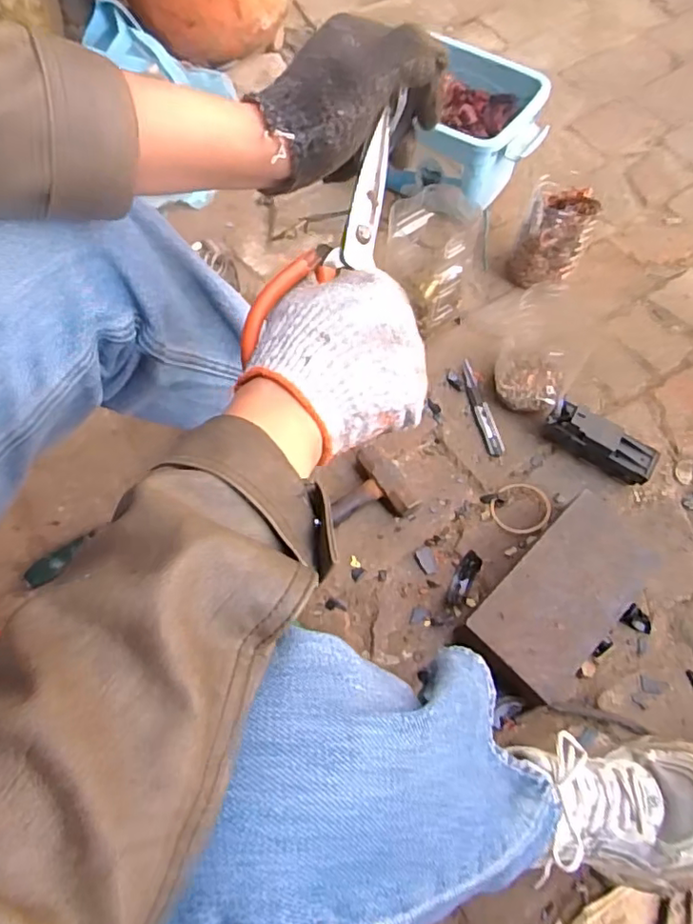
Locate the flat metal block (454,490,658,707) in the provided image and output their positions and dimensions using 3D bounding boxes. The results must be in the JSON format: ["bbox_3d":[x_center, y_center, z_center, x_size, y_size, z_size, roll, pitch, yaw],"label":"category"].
[{"bbox_3d":[0.237,0.150,0.645,0.119,0.046,0.229,41,72,18],"label":"flat metal block"}]

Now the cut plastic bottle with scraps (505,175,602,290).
[{"bbox_3d":[0.289,-0.315,0.838,0.096,0.109,0.099,25,68,13],"label":"cut plastic bottle with scraps"}]

